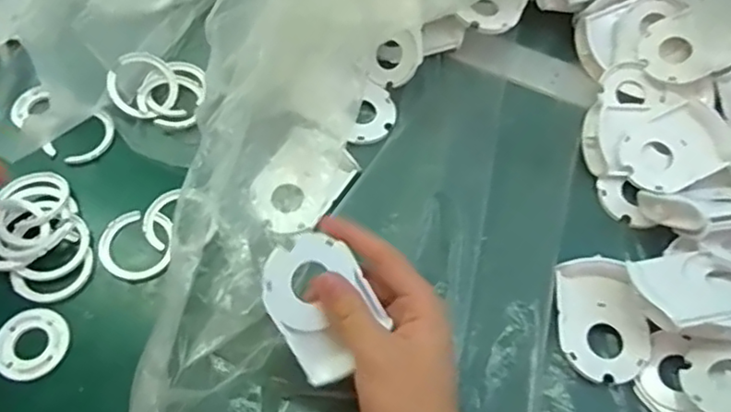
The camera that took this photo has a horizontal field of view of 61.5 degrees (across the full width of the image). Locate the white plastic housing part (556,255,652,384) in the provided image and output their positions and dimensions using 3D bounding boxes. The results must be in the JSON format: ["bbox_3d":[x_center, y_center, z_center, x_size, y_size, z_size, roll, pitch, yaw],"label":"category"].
[{"bbox_3d":[0.155,0.072,0.396,0.055,0.022,0.077,3,60,-1],"label":"white plastic housing part"}]

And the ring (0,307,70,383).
[{"bbox_3d":[-0.208,0.085,0.382,0.042,0.004,0.044,1,60,-2],"label":"ring"}]

